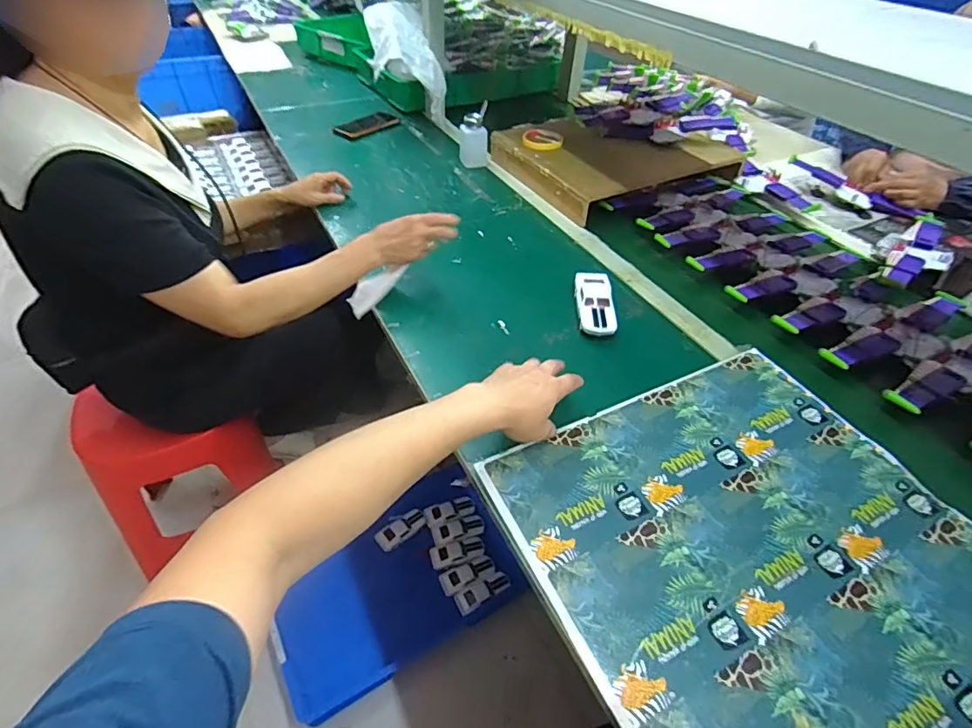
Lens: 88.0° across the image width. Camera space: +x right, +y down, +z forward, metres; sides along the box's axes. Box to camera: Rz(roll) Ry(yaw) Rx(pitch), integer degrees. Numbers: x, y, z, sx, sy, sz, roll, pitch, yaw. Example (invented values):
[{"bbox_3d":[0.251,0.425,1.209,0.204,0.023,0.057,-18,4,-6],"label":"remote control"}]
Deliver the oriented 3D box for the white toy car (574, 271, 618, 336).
[{"bbox_3d":[0.168,-0.090,0.775,0.055,0.028,0.125,0,47,0],"label":"white toy car"}]

